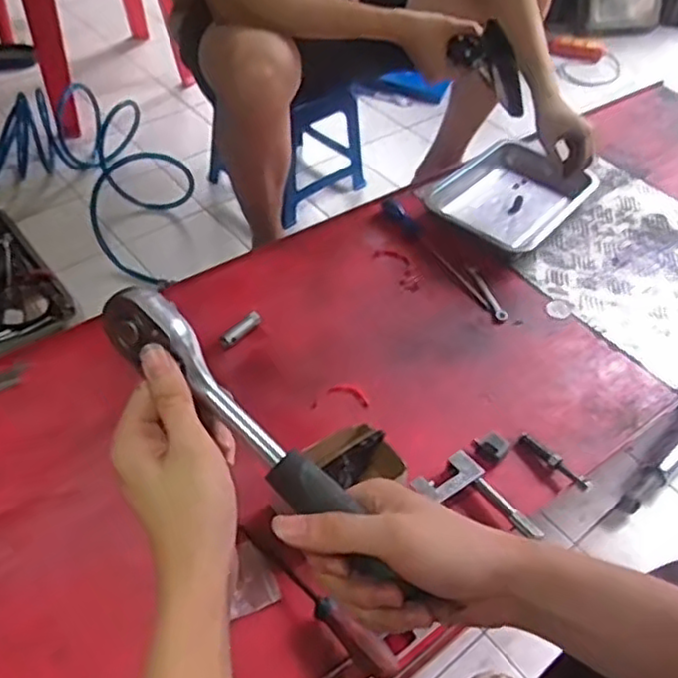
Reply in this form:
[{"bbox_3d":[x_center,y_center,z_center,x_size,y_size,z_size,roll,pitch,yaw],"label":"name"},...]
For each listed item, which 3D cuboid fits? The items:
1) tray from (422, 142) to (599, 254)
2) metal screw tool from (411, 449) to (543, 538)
[{"bbox_3d":[0.314,-0.257,1.236,0.222,0.061,0.302,34,54,26],"label":"tray"},{"bbox_3d":[0.168,0.197,0.821,0.078,0.017,0.141,-29,54,-26],"label":"metal screw tool"}]

